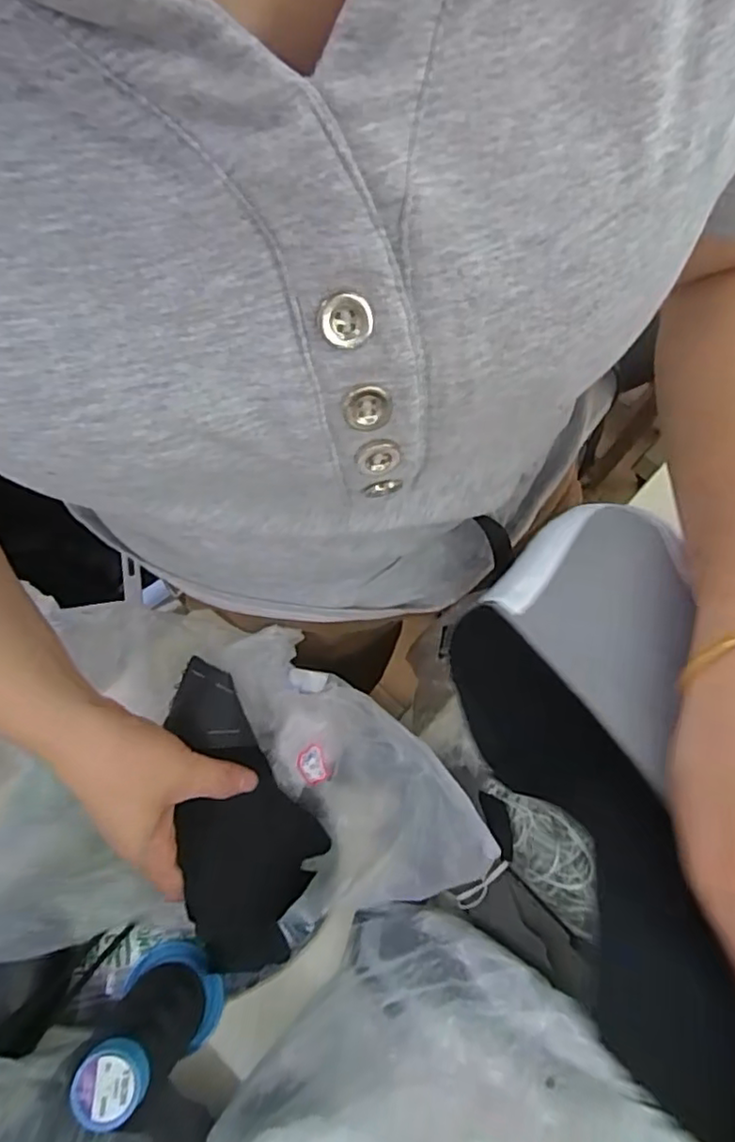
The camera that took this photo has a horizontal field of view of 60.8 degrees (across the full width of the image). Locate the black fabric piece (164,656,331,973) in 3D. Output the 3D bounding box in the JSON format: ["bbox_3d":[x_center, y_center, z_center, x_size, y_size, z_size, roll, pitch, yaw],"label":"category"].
[{"bbox_3d":[-0.075,0.153,0.389,0.079,0.065,0.186,-12,96,-6],"label":"black fabric piece"}]

